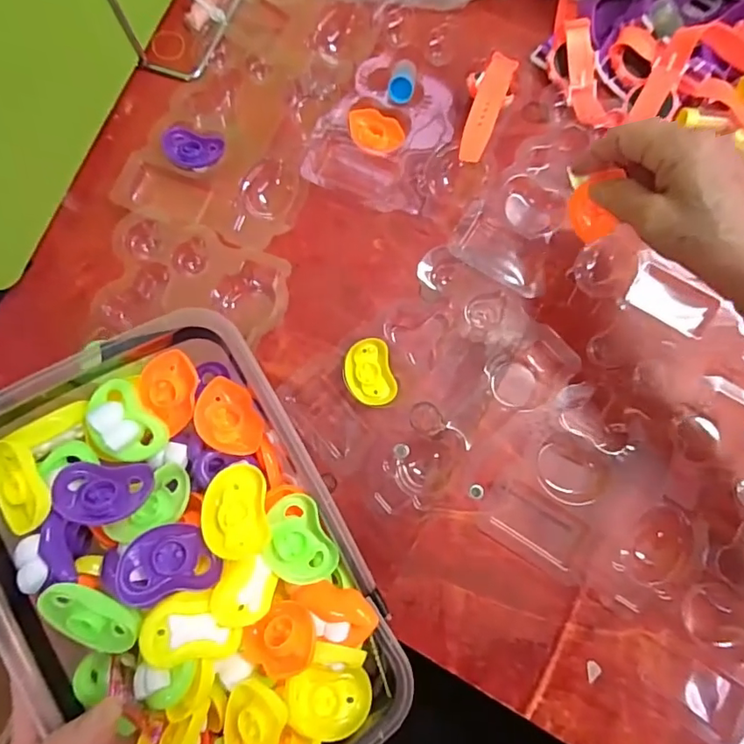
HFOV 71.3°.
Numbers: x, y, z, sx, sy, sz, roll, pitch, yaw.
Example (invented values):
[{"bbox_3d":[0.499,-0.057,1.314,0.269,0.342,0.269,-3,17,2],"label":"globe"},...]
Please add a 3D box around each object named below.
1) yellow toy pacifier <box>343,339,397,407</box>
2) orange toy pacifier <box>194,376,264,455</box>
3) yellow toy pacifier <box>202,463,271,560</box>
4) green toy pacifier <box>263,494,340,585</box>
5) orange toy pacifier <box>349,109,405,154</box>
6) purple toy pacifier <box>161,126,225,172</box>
[{"bbox_3d":[-0.002,0.000,0.368,0.033,0.012,0.046,-14,94,2],"label":"yellow toy pacifier"},{"bbox_3d":[-0.076,0.024,0.272,0.029,0.011,0.043,-24,80,-6],"label":"orange toy pacifier"},{"bbox_3d":[-0.067,0.067,0.254,0.029,0.014,0.045,-3,64,-27],"label":"yellow toy pacifier"},{"bbox_3d":[-0.041,0.085,0.268,0.032,0.020,0.046,-28,101,-19],"label":"green toy pacifier"},{"bbox_3d":[0.003,-0.188,0.405,0.043,0.008,0.028,17,80,4],"label":"orange toy pacifier"},{"bbox_3d":[-0.137,-0.171,0.398,0.042,0.010,0.028,9,80,3],"label":"purple toy pacifier"}]

